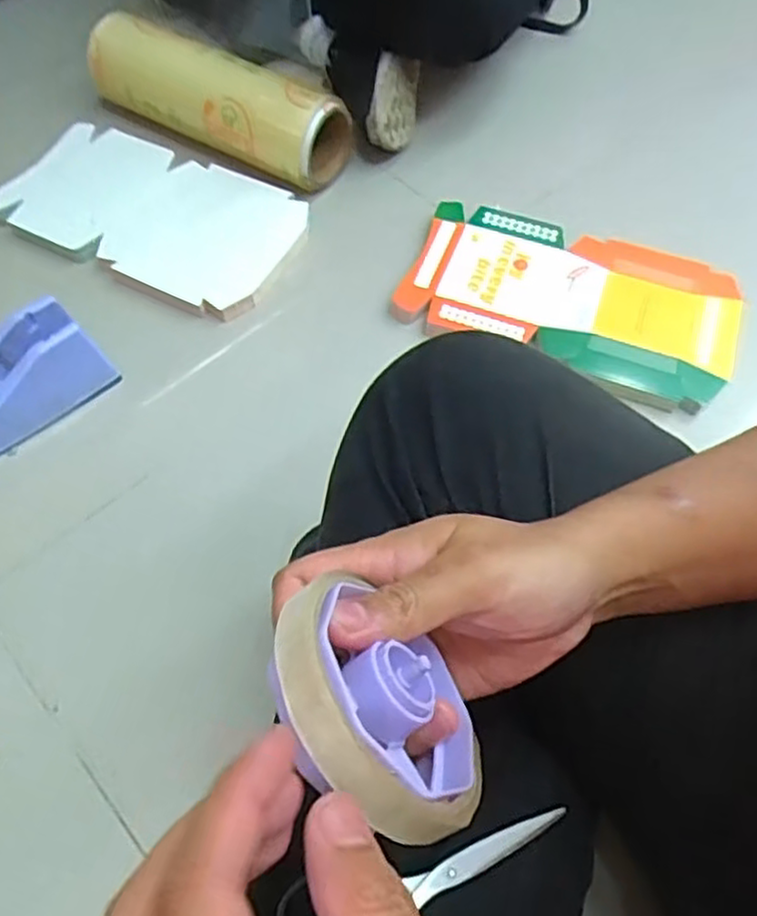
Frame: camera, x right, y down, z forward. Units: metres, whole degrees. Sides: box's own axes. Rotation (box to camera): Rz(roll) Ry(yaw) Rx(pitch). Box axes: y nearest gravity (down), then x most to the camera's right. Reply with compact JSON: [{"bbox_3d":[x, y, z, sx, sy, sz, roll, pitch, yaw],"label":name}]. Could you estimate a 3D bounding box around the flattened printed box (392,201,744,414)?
[{"bbox_3d":[0.191,-0.156,0.705,0.317,0.038,0.167,17,61,9],"label":"flattened printed box"}]

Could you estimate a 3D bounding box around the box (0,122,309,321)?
[{"bbox_3d":[-0.248,-0.270,0.764,0.327,0.026,0.173,26,67,10],"label":"box"}]

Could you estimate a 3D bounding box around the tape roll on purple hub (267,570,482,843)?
[{"bbox_3d":[-0.004,0.082,0.224,0.081,0.030,0.074,48,24,-5],"label":"tape roll on purple hub"}]

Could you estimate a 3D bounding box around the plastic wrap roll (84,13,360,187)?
[{"bbox_3d":[-0.176,-0.411,0.788,0.350,0.092,0.086,29,63,15],"label":"plastic wrap roll"}]

